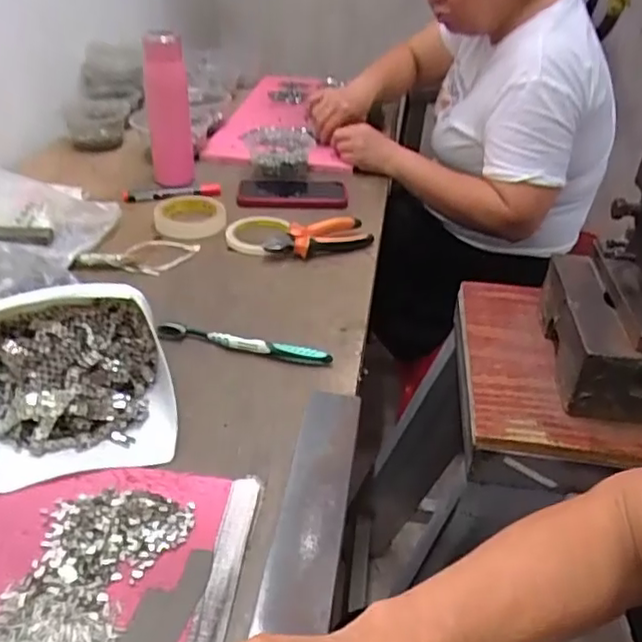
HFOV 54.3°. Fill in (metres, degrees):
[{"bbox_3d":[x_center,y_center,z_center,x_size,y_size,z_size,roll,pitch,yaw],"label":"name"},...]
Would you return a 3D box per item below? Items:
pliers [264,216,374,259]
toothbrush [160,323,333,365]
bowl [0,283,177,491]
[{"bbox_3d":[-0.004,-0.114,0.830,0.143,0.031,0.062,-17,38,-26],"label":"pliers"},{"bbox_3d":[-0.080,0.021,0.641,0.182,0.016,0.017,9,34,10],"label":"toothbrush"},{"bbox_3d":[-0.211,0.044,0.533,0.158,0.079,0.161,-9,36,-17],"label":"bowl"}]

